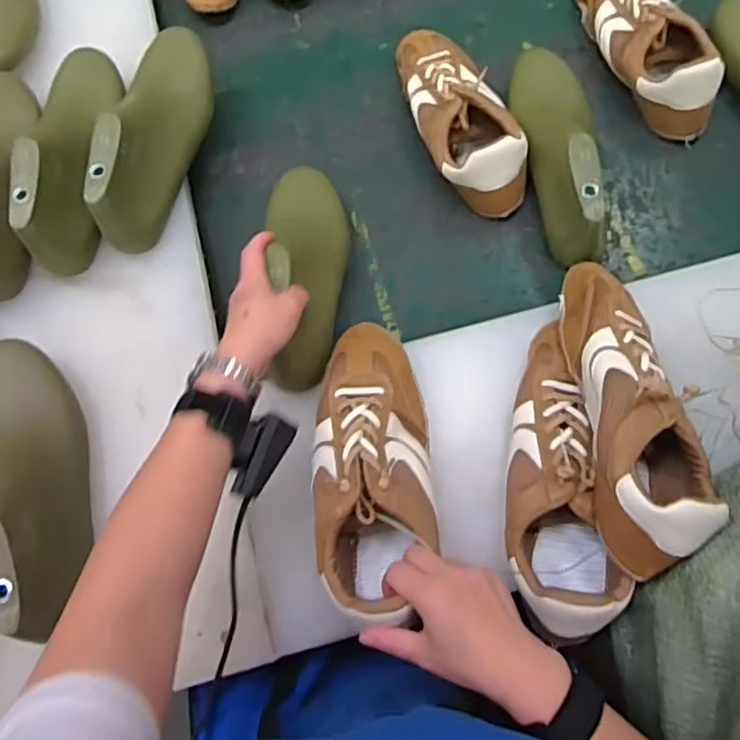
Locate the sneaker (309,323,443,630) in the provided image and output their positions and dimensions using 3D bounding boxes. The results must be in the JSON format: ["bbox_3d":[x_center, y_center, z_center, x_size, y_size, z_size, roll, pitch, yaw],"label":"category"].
[{"bbox_3d":[0.003,0.079,0.528,0.099,0.079,0.244,1,68,0],"label":"sneaker"}]

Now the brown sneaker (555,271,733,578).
[{"bbox_3d":[0.210,0.023,0.499,0.088,0.093,0.262,-3,63,-1],"label":"brown sneaker"}]

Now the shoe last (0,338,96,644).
[{"bbox_3d":[-0.297,0.091,0.538,0.079,0.084,0.266,-20,59,-5],"label":"shoe last"}]

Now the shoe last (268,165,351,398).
[{"bbox_3d":[-0.062,-0.105,0.606,0.079,0.085,0.255,0,65,0],"label":"shoe last"}]

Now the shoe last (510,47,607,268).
[{"bbox_3d":[0.197,-0.240,0.667,0.075,0.102,0.275,-3,70,4],"label":"shoe last"}]

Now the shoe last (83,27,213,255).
[{"bbox_3d":[-0.225,-0.259,0.653,0.072,0.093,0.275,5,71,7],"label":"shoe last"}]

